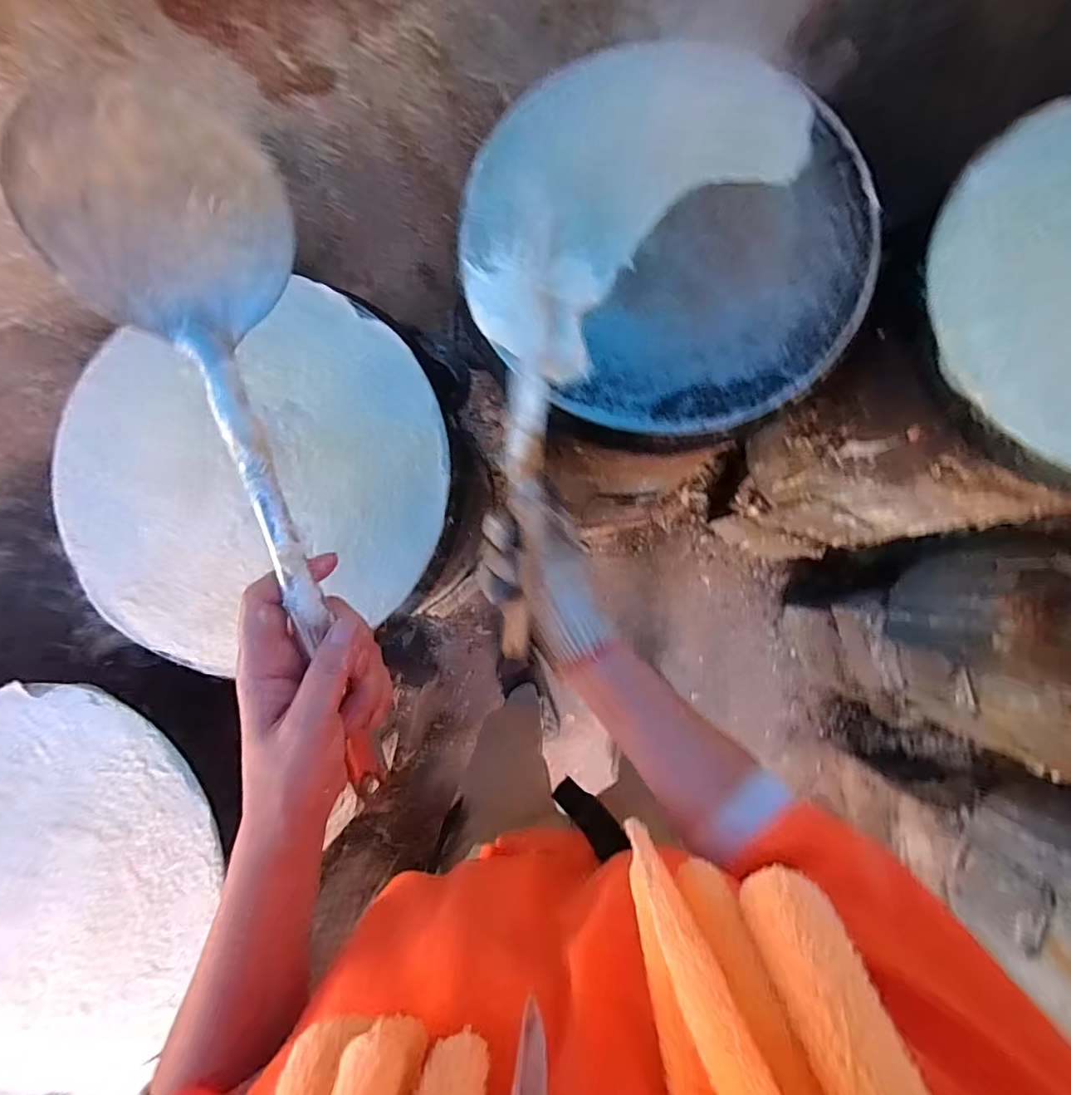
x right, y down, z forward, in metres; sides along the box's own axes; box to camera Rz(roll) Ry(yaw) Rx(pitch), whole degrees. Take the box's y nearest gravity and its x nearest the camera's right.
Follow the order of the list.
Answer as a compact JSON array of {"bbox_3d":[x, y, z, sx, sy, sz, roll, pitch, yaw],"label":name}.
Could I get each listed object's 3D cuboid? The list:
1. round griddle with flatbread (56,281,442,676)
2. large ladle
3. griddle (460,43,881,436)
[{"bbox_3d":[-0.270,-0.061,0.447,0.355,0.038,0.332,0,86,2],"label":"round griddle with flatbread"},{"bbox_3d":[-0.130,-0.015,0.236,0.079,0.064,0.322,-9,105,2],"label":"large ladle"},{"bbox_3d":[0.116,-0.276,0.442,0.353,0.018,0.329,0,86,2],"label":"griddle"}]

